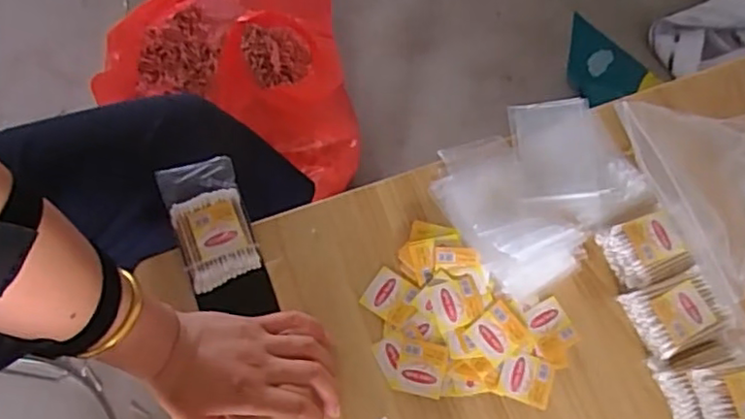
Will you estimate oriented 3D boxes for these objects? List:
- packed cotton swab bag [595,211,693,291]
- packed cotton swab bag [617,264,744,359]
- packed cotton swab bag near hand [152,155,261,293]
[{"bbox_3d":[0.237,0.036,0.563,0.060,0.033,0.056,-21,74,-13],"label":"packed cotton swab bag"},{"bbox_3d":[0.257,0.088,0.545,0.081,0.042,0.062,-20,74,-11],"label":"packed cotton swab bag"},{"bbox_3d":[-0.140,0.012,0.554,0.061,0.019,0.108,-17,73,-11],"label":"packed cotton swab bag near hand"}]

